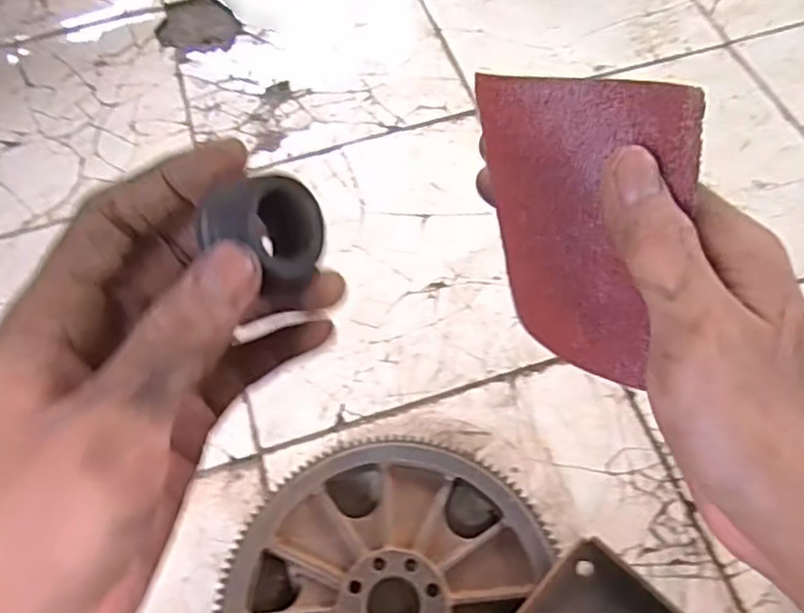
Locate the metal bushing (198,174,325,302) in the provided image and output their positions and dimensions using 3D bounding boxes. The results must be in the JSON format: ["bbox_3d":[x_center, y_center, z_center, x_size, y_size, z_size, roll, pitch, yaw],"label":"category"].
[{"bbox_3d":[-0.040,-0.020,0.195,0.019,0.030,0.031,-6,58,46],"label":"metal bushing"}]

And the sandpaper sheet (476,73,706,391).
[{"bbox_3d":[0.057,-0.025,0.229,0.066,0.096,0.015,21,39,37],"label":"sandpaper sheet"}]

